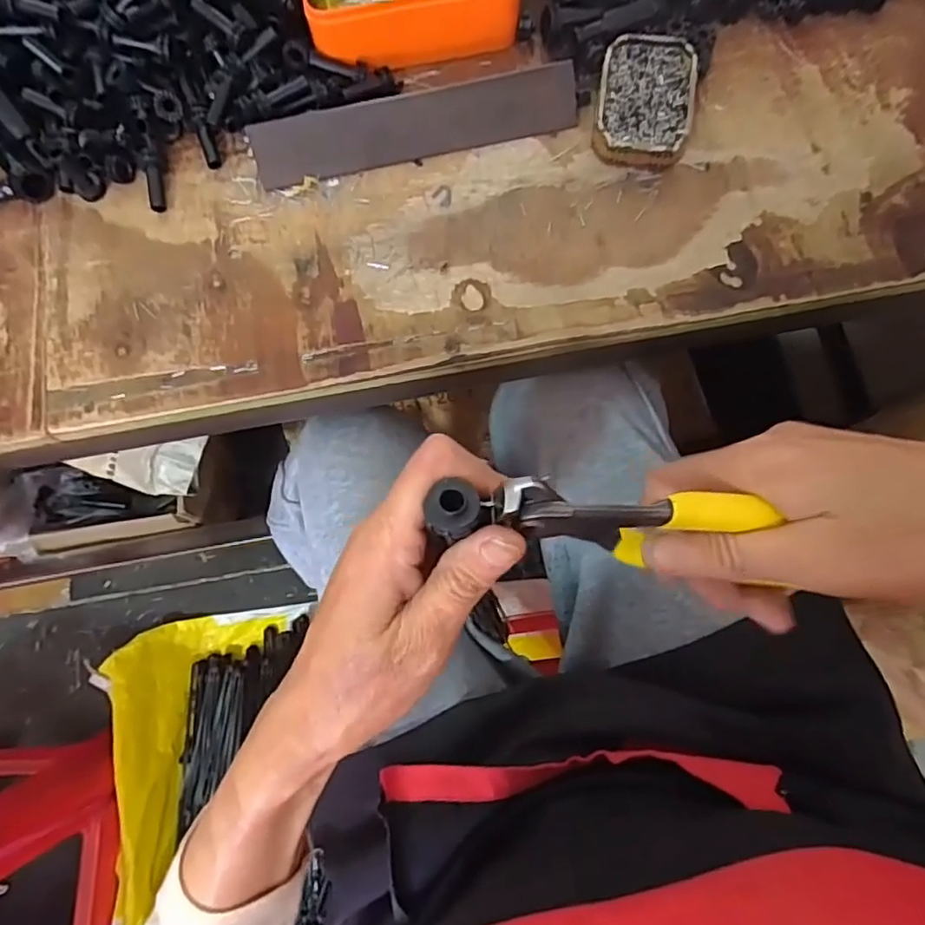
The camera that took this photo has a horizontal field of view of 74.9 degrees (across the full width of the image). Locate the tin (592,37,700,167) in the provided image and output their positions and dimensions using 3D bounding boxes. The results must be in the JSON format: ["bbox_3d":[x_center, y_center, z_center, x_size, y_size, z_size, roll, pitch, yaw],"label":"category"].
[{"bbox_3d":[0.122,-0.242,0.405,0.062,0.020,0.089,6,77,3],"label":"tin"}]

